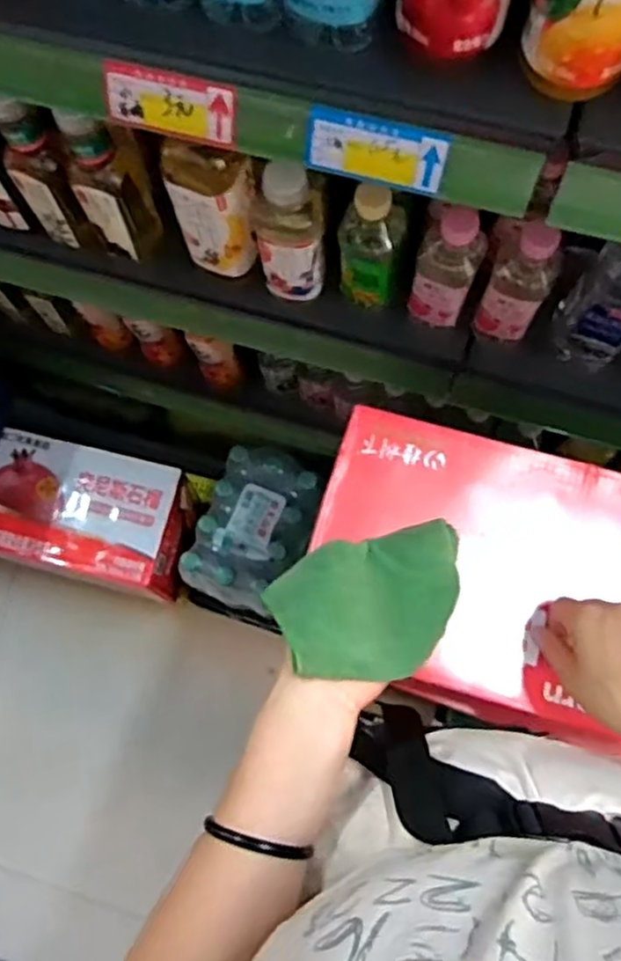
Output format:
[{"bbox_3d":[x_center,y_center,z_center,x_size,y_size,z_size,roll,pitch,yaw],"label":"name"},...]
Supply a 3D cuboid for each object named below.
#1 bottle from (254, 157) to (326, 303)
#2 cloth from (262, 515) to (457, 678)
[{"bbox_3d":[-0.018,-0.243,0.683,0.069,0.160,0.058,-11,76,-1],"label":"bottle"},{"bbox_3d":[0.046,0.086,0.491,0.140,0.088,0.102,-11,76,-1],"label":"cloth"}]

